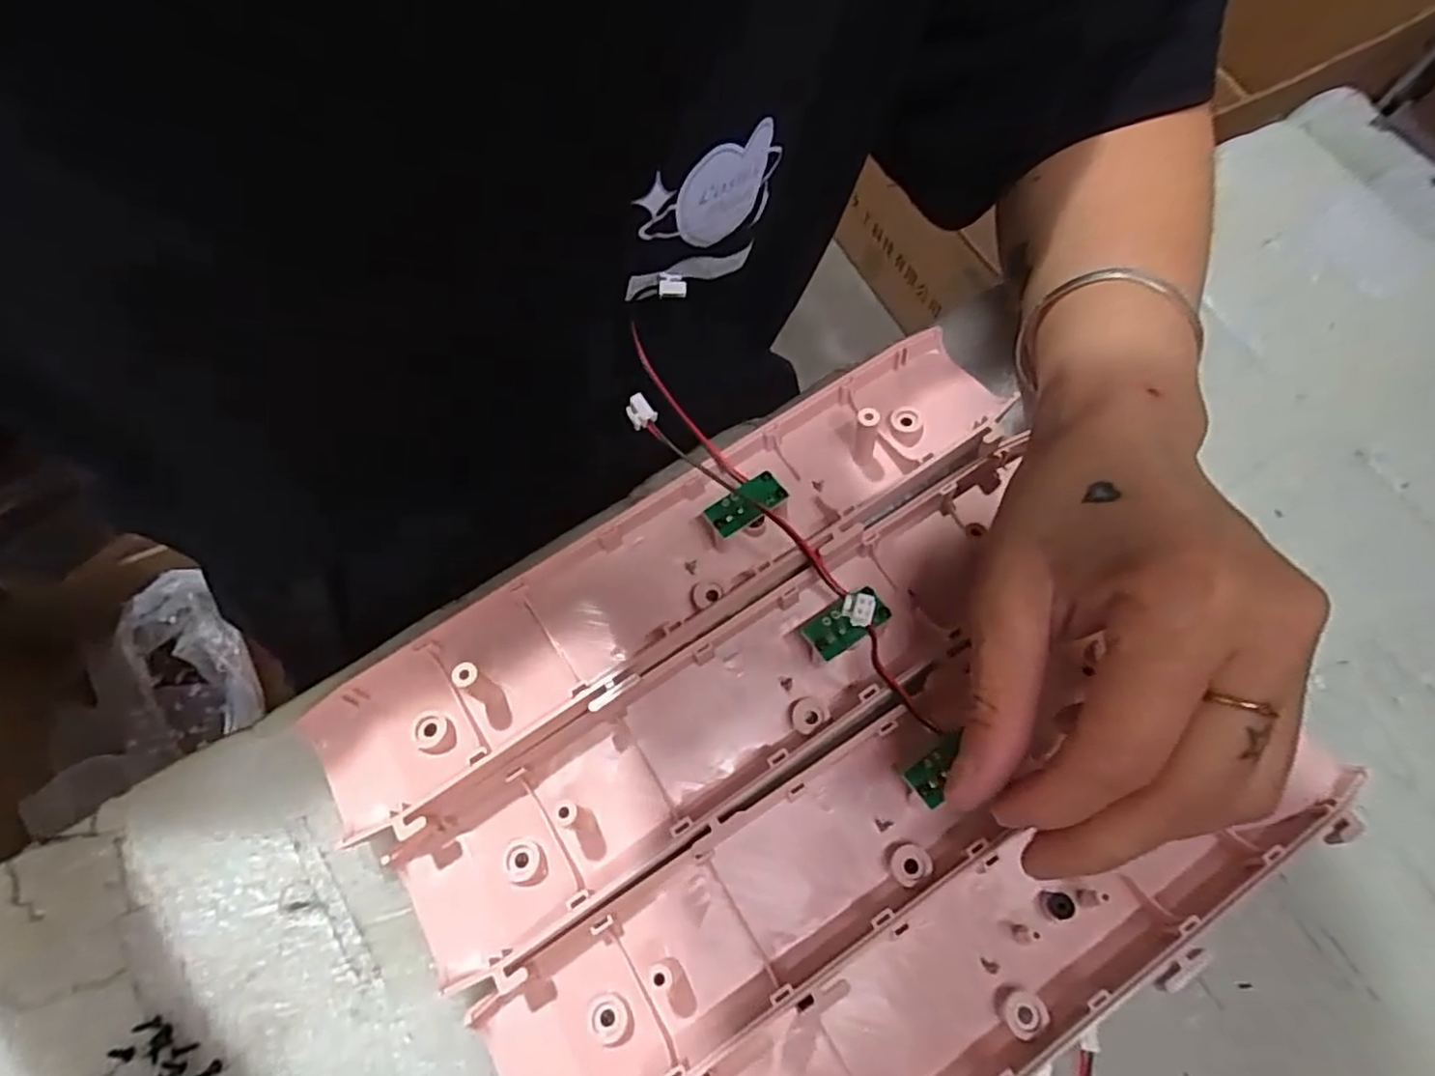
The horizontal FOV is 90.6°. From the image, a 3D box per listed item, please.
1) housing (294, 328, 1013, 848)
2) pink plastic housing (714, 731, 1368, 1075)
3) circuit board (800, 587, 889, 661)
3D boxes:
[{"bbox_3d":[-0.016,0.004,0.256,0.271,0.018,0.053,-33,77,-12],"label":"housing"},{"bbox_3d":[0.088,0.139,0.224,0.274,0.030,0.059,-27,74,-9],"label":"pink plastic housing"},{"bbox_3d":[0.044,0.028,0.246,0.029,0.005,0.017,-31,57,-8],"label":"circuit board"}]

